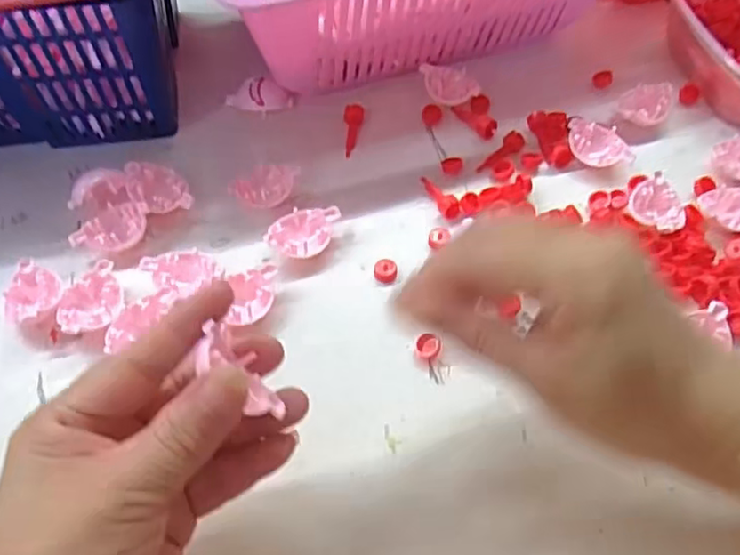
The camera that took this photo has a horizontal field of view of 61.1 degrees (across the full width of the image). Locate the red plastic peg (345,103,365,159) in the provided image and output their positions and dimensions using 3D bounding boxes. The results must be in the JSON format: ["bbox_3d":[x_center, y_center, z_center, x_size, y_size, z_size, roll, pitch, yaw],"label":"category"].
[{"bbox_3d":[-0.011,-0.089,0.385,0.012,0.009,0.033,6,81,3],"label":"red plastic peg"}]

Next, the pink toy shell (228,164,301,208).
[{"bbox_3d":[-0.058,-0.050,0.353,0.039,0.017,0.028,-29,63,-16],"label":"pink toy shell"}]

